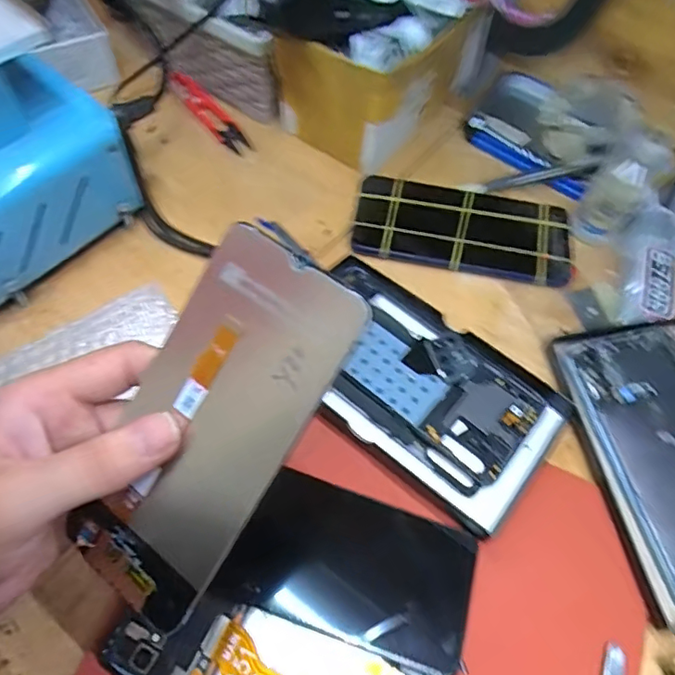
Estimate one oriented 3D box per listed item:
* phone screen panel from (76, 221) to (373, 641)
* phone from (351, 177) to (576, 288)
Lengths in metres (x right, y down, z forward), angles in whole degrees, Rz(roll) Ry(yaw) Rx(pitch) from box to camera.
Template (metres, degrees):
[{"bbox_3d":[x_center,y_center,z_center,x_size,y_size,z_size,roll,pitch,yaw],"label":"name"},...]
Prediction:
[{"bbox_3d":[-0.052,0.038,0.221,0.069,0.006,0.152,34,99,18],"label":"phone screen panel"},{"bbox_3d":[0.093,-0.079,0.404,0.156,0.013,0.073,9,61,0],"label":"phone"}]

